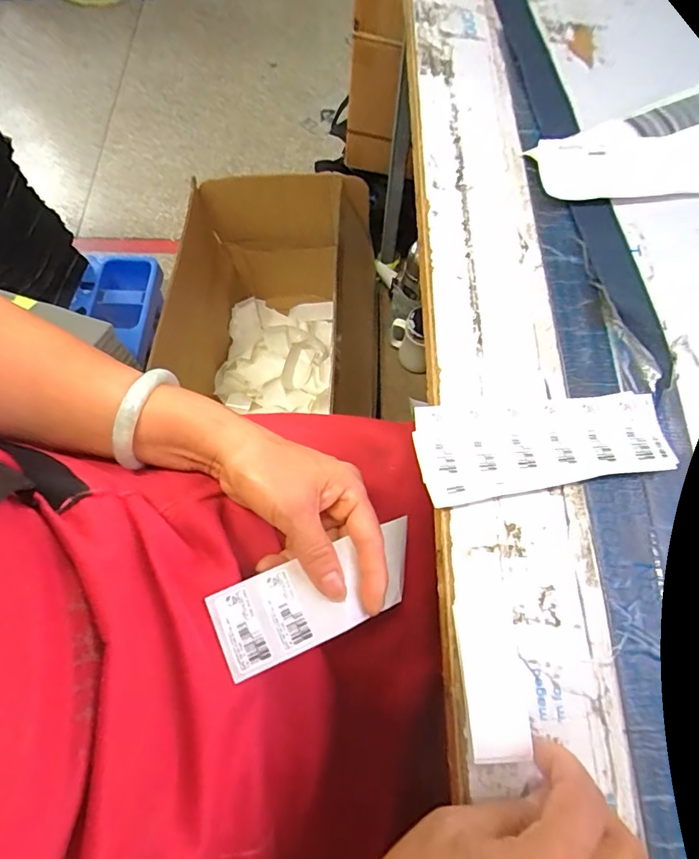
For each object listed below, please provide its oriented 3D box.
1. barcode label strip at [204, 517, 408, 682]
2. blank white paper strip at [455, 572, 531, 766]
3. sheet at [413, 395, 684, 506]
[{"bbox_3d":[-0.013,0.100,0.299,0.141,0.019,0.050,-16,66,-29],"label":"barcode label strip"},{"bbox_3d":[0.078,0.129,0.265,0.033,0.004,0.091,2,62,-5],"label":"blank white paper strip"},{"bbox_3d":[0.125,0.011,0.311,0.159,0.011,0.061,-5,67,-1],"label":"sheet"}]

